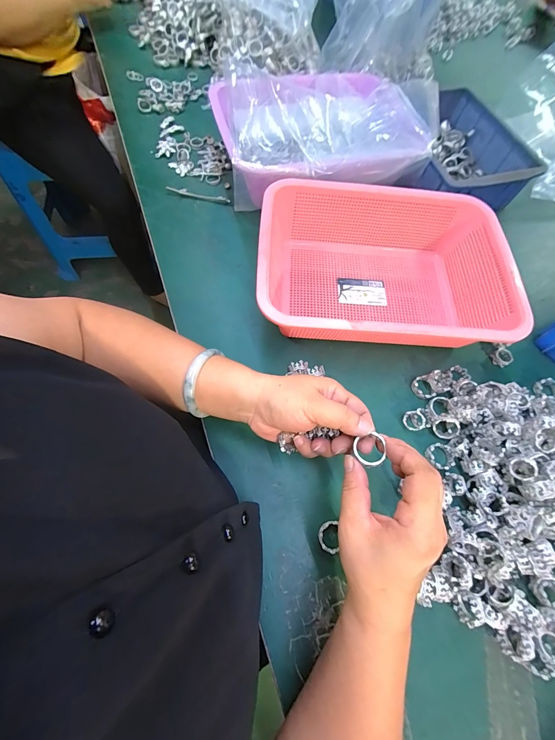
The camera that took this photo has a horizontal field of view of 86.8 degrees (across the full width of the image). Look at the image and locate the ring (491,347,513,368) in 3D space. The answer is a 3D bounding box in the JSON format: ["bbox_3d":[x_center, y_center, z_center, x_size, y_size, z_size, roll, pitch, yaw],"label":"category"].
[{"bbox_3d":[0.294,-0.016,0.384,0.021,0.012,0.022,1,68,-2],"label":"ring"}]

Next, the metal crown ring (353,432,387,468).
[{"bbox_3d":[0.077,0.069,0.244,0.025,0.014,0.025,-6,64,13],"label":"metal crown ring"}]

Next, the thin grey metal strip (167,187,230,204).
[{"bbox_3d":[-0.126,-0.279,0.468,0.101,0.008,0.011,12,68,2],"label":"thin grey metal strip"}]

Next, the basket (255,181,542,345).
[{"bbox_3d":[0.129,-0.127,0.378,0.295,0.079,0.220,3,67,-2],"label":"basket"}]

